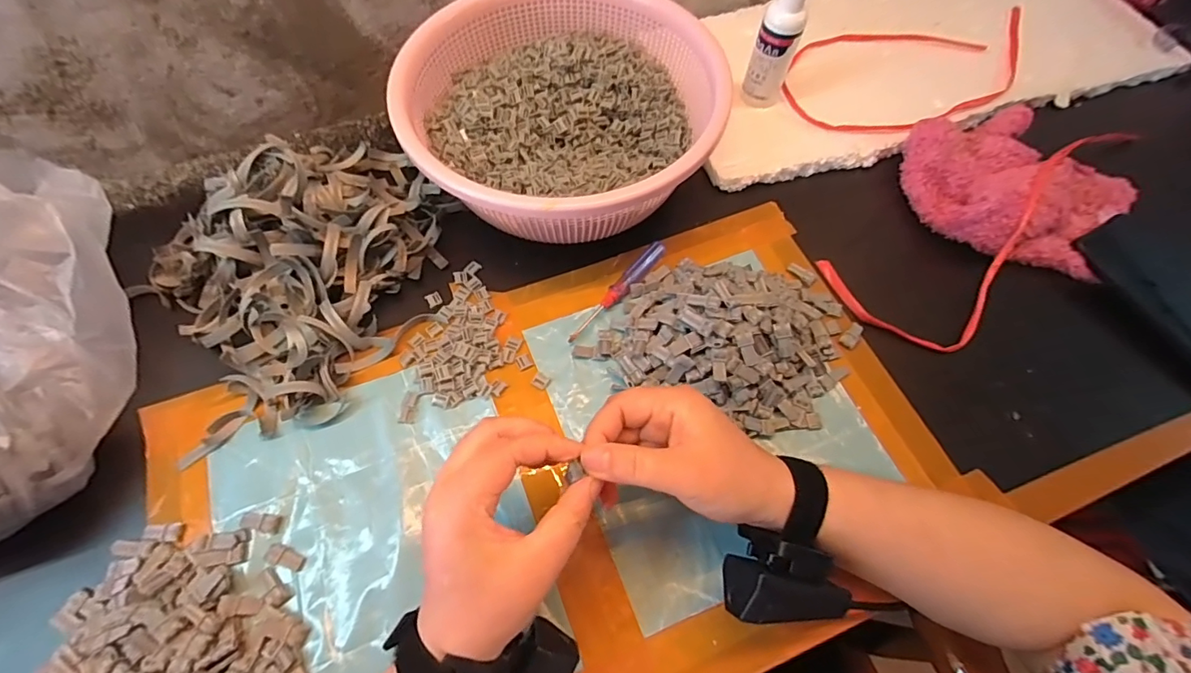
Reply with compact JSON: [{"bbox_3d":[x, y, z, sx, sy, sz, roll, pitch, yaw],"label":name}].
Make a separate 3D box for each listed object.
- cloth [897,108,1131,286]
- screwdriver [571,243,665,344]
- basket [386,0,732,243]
[{"bbox_3d":[0.363,-0.130,0.435,0.186,0.042,0.120,36,68,15],"label":"cloth"},{"bbox_3d":[0.019,-0.040,0.433,0.013,0.009,0.121,38,69,16],"label":"screwdriver"},{"bbox_3d":[-0.024,-0.183,0.451,0.253,0.107,0.255,1,64,-1],"label":"basket"}]

